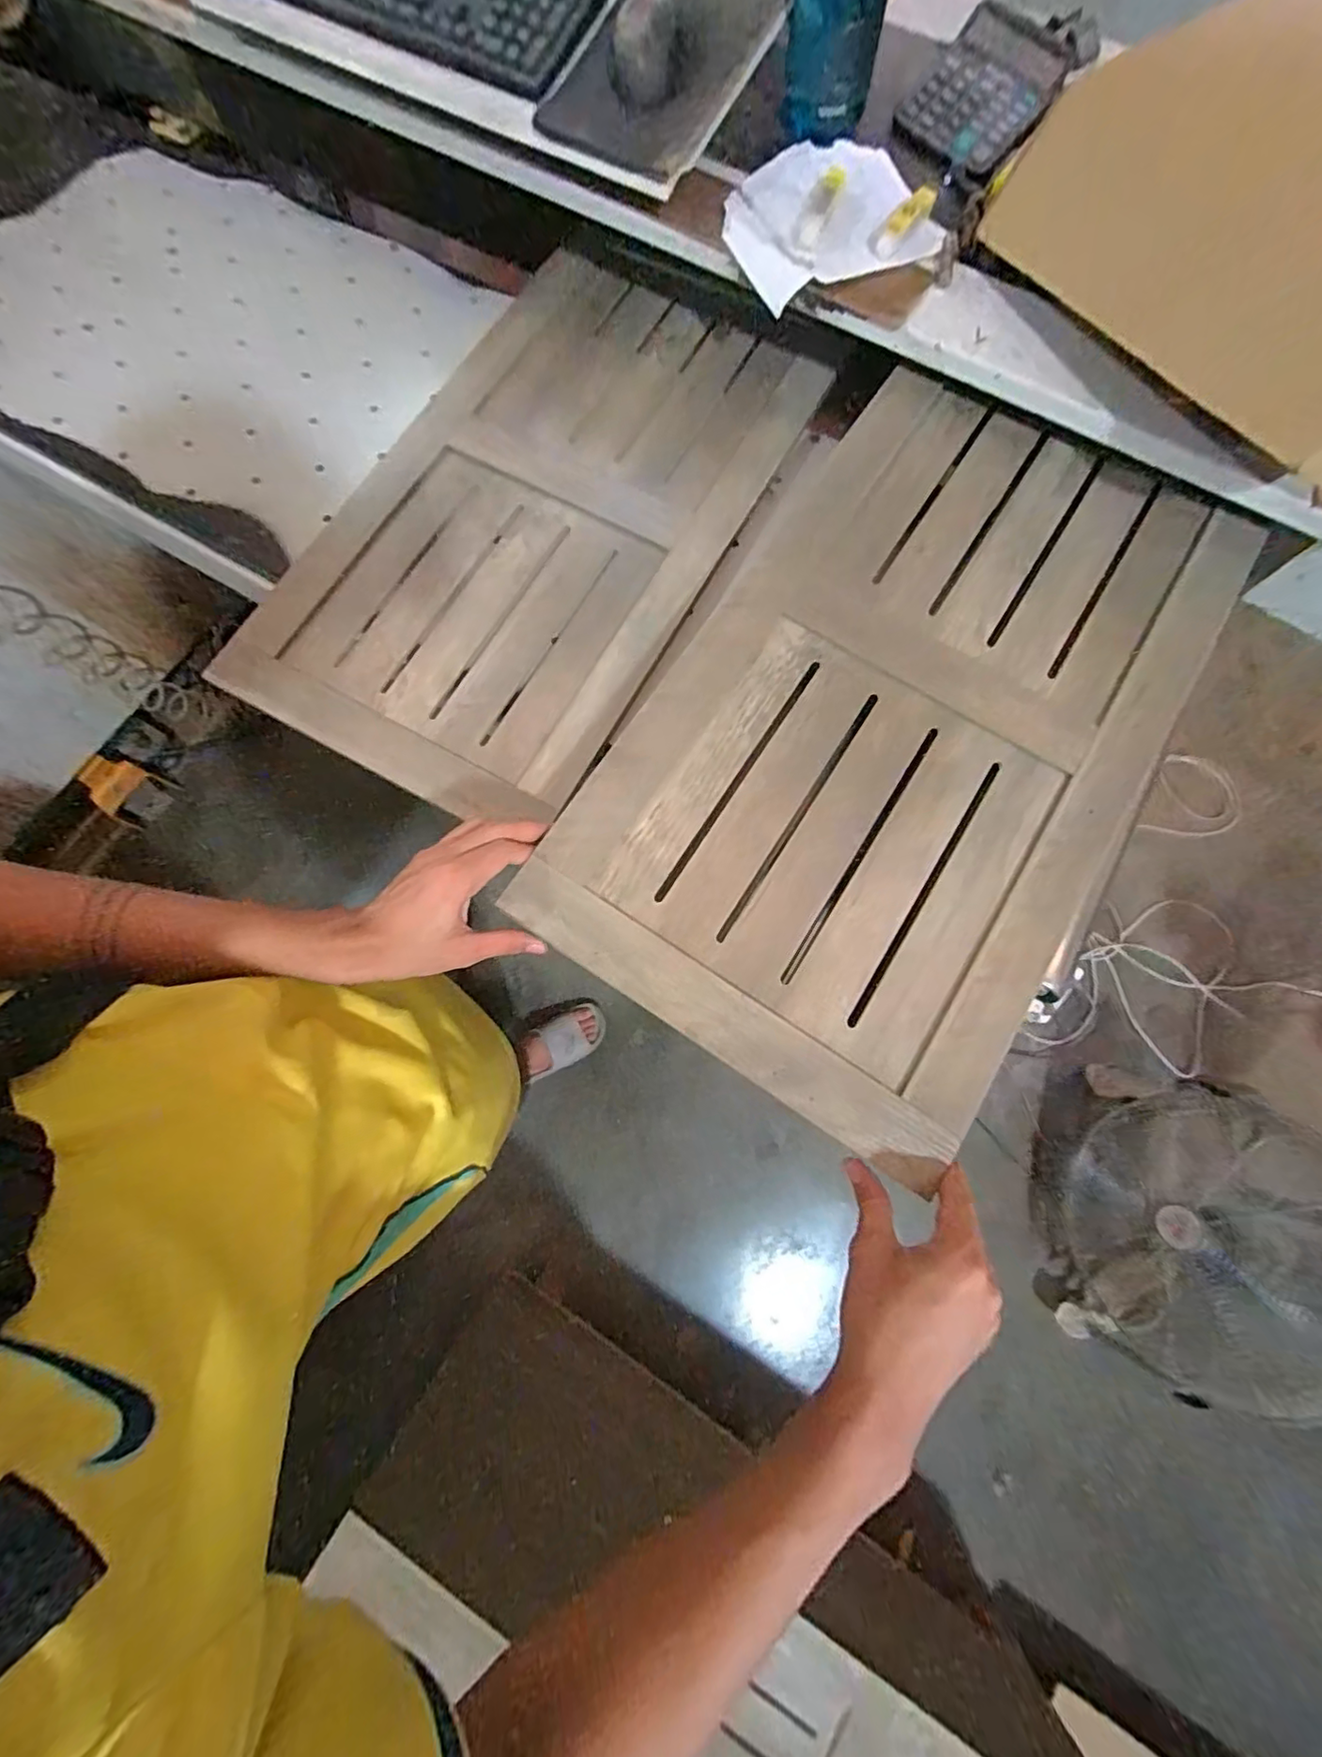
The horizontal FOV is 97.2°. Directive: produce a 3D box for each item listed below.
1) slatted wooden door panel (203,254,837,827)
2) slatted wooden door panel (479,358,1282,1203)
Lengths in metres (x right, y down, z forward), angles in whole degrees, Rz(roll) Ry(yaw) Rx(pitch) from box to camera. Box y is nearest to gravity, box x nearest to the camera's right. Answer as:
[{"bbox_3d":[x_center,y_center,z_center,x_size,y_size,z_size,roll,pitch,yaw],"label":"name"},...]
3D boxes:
[{"bbox_3d":[-0.119,-0.401,0.638,0.386,0.023,0.688,29,77,6],"label":"slatted wooden door panel"},{"bbox_3d":[0.214,-0.148,0.507,0.385,0.017,0.673,34,77,7],"label":"slatted wooden door panel"}]

